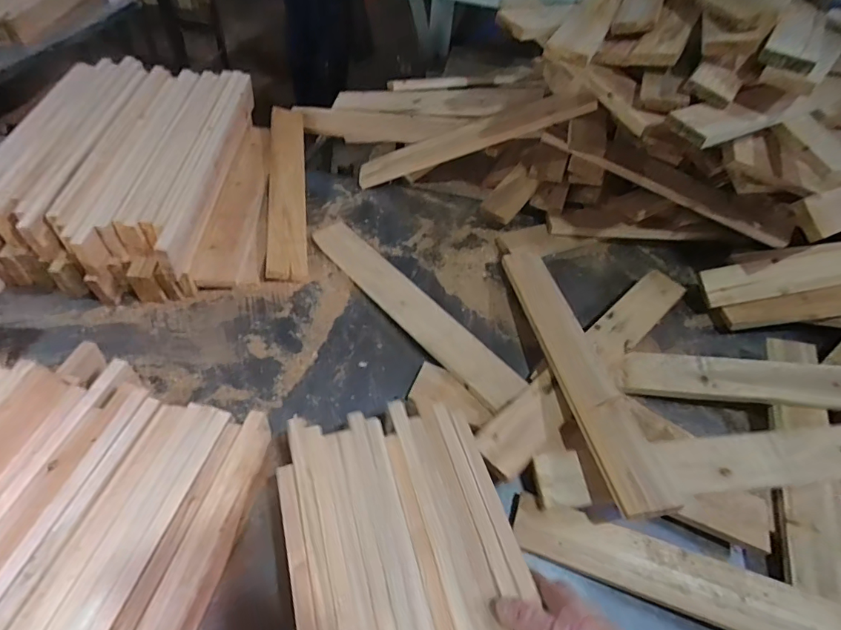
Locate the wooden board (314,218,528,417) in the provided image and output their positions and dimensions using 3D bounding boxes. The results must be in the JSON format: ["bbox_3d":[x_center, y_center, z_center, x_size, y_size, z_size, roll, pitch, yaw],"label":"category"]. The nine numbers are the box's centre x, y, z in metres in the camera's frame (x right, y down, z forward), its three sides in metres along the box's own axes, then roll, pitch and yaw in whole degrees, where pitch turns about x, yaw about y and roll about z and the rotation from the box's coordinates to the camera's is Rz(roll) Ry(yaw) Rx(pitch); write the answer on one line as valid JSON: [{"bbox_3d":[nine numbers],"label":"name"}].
[{"bbox_3d":[-0.027,-0.026,0.810,0.073,0.016,0.490,-37,59,-18],"label":"wooden board"}]

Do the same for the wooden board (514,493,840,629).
[{"bbox_3d":[0.384,0.336,0.543,0.542,0.024,0.073,16,63,13],"label":"wooden board"}]

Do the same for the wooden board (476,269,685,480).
[{"bbox_3d":[0.285,0.061,0.751,0.544,0.023,0.074,-34,72,-30],"label":"wooden board"}]

